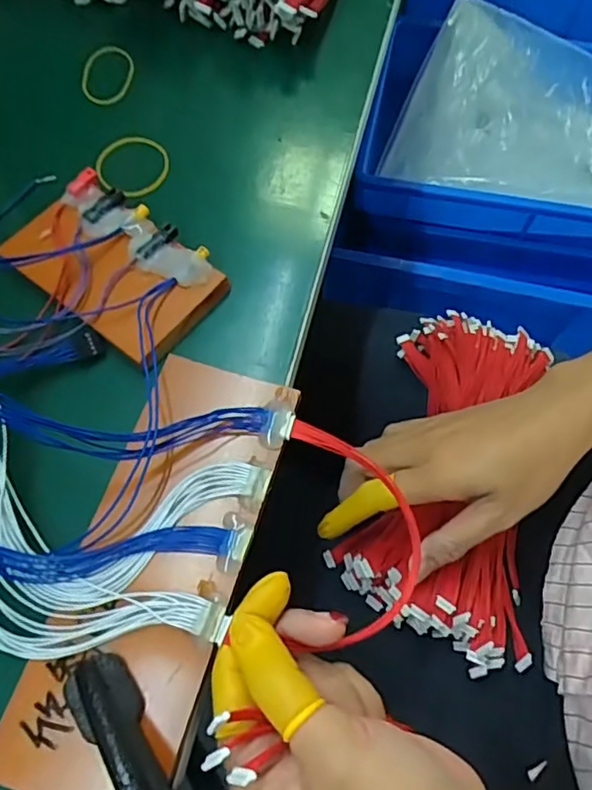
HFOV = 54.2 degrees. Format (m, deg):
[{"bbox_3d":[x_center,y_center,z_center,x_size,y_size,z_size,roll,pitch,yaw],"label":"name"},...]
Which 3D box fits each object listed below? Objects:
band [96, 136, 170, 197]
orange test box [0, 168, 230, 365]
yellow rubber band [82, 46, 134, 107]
[{"bbox_3d":[-0.106,-0.151,0.378,0.047,0.007,0.050,0,65,0],"label":"band"},{"bbox_3d":[-0.104,-0.076,0.327,0.118,0.021,0.073,35,70,15],"label":"orange test box"},{"bbox_3d":[-0.133,-0.223,0.408,0.039,0.008,0.057,-21,65,8],"label":"yellow rubber band"}]

